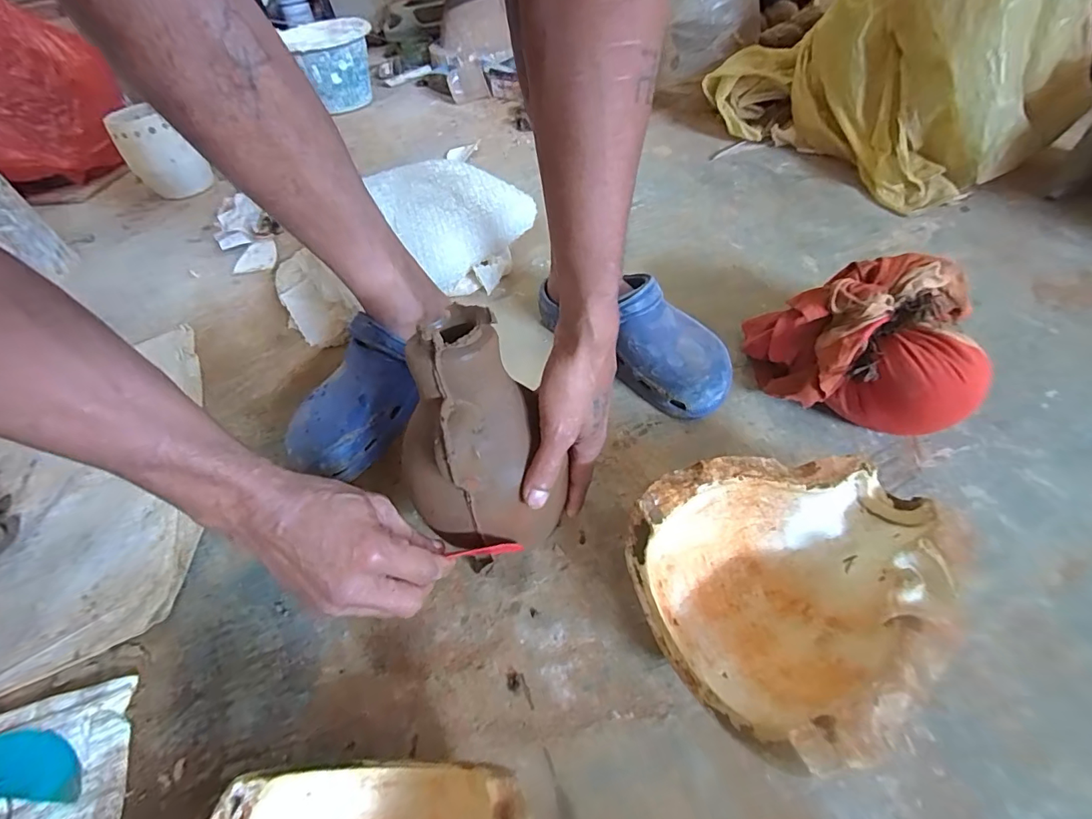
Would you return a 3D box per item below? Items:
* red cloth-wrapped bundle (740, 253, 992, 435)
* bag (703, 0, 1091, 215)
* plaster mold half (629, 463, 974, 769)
[{"bbox_3d":[0.310,-0.057,0.484,0.192,0.131,0.150,11,53,15],"label":"red cloth-wrapped bundle"},{"bbox_3d":[0.571,-0.634,0.770,0.313,0.386,0.500,-28,53,-16],"label":"bag"},{"bbox_3d":[0.190,0.120,0.361,0.228,0.113,0.182,-30,54,-18],"label":"plaster mold half"}]

